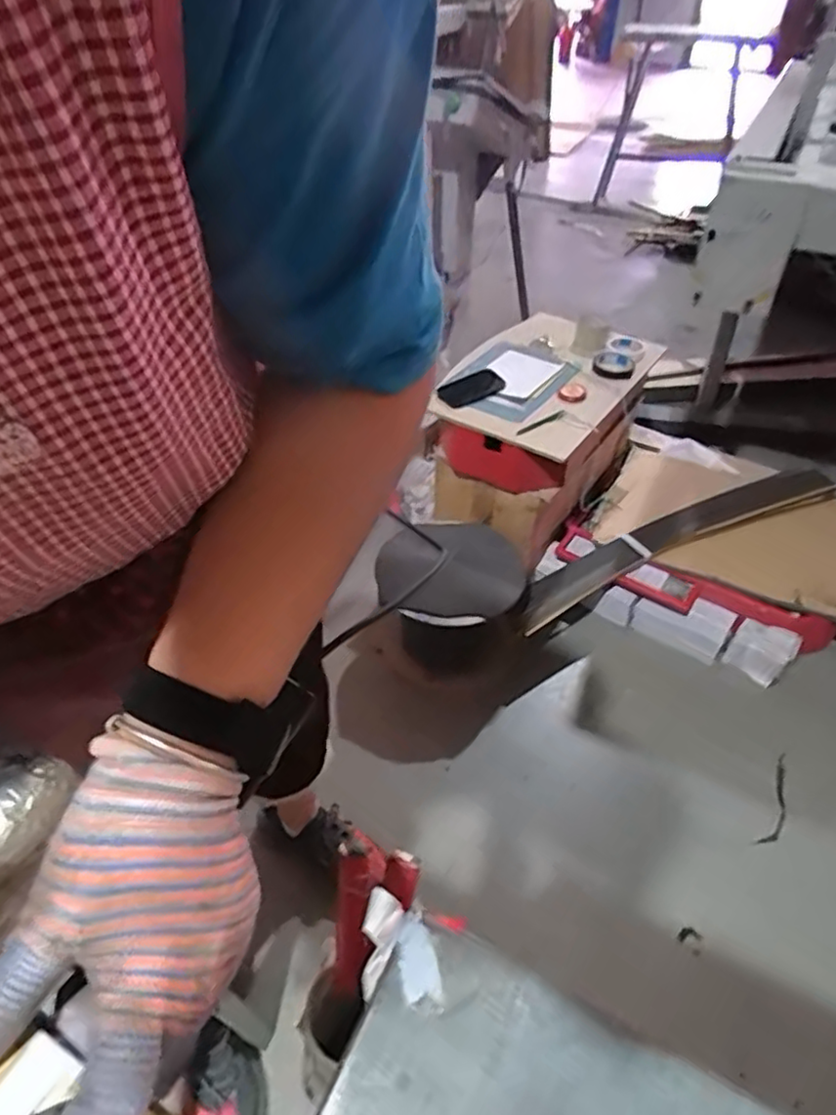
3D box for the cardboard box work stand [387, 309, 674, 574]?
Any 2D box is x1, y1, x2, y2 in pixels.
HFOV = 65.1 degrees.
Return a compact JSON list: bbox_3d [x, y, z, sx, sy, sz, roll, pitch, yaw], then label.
[{"bbox_3d":[0.285,-0.303,1.633,0.387,0.358,0.615,27,50,25],"label":"cardboard box work stand"}]

